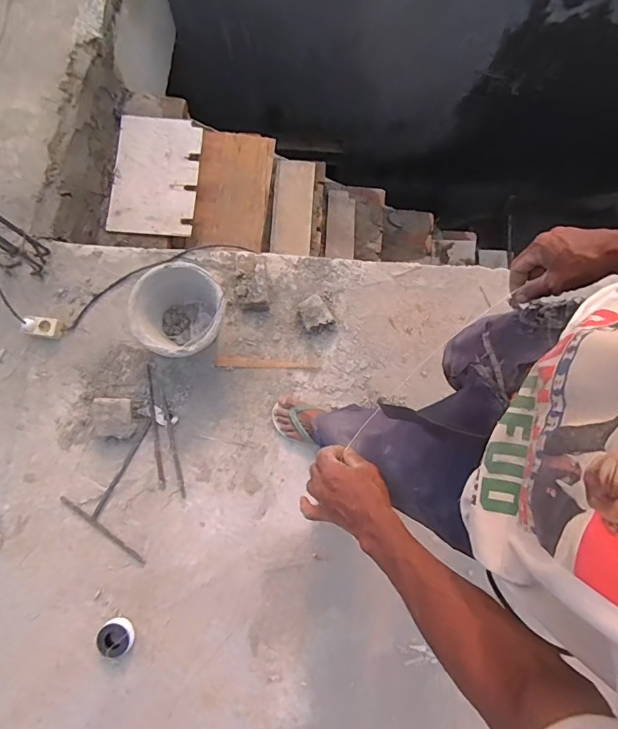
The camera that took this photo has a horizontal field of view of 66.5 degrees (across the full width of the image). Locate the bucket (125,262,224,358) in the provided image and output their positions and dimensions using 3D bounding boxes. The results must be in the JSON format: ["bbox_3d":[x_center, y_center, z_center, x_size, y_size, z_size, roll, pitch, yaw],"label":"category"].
[{"bbox_3d":[-0.357,-0.141,1.319,0.238,0.163,0.249,0,79,-1],"label":"bucket"}]

